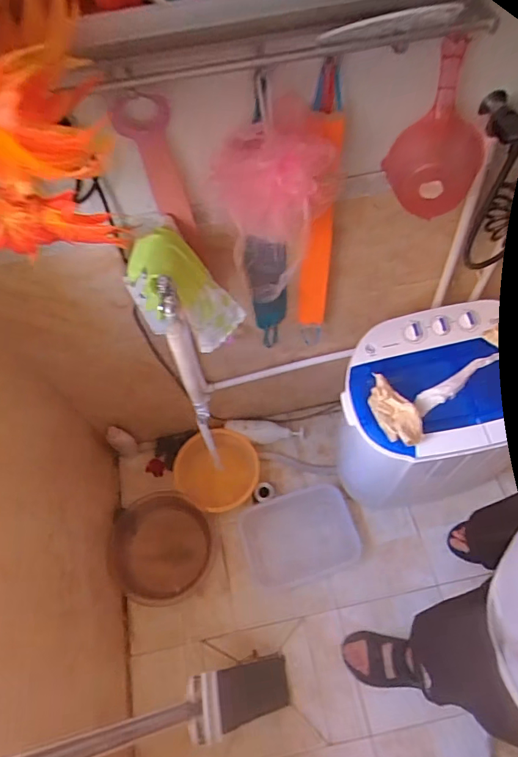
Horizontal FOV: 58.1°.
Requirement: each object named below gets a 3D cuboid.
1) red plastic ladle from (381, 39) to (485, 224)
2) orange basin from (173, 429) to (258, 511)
[{"bbox_3d":[0.276,-0.363,0.715,0.132,0.209,0.108,-40,66,-18],"label":"red plastic ladle"},{"bbox_3d":[-0.120,0.266,1.406,0.230,0.075,0.242,-1,60,2],"label":"orange basin"}]

